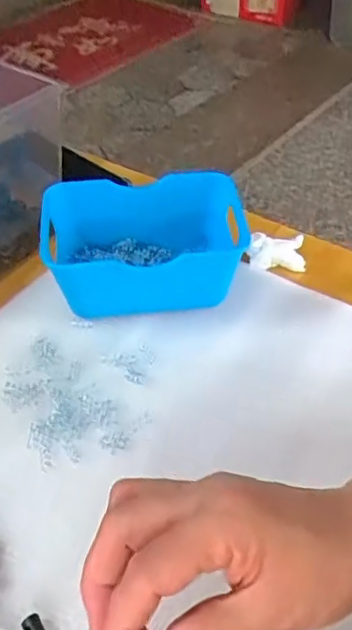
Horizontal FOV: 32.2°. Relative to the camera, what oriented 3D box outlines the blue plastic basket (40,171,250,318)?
[{"bbox_3d":[-0.025,-0.050,0.471,0.151,0.068,0.098,-2,45,-3],"label":"blue plastic basket"}]

